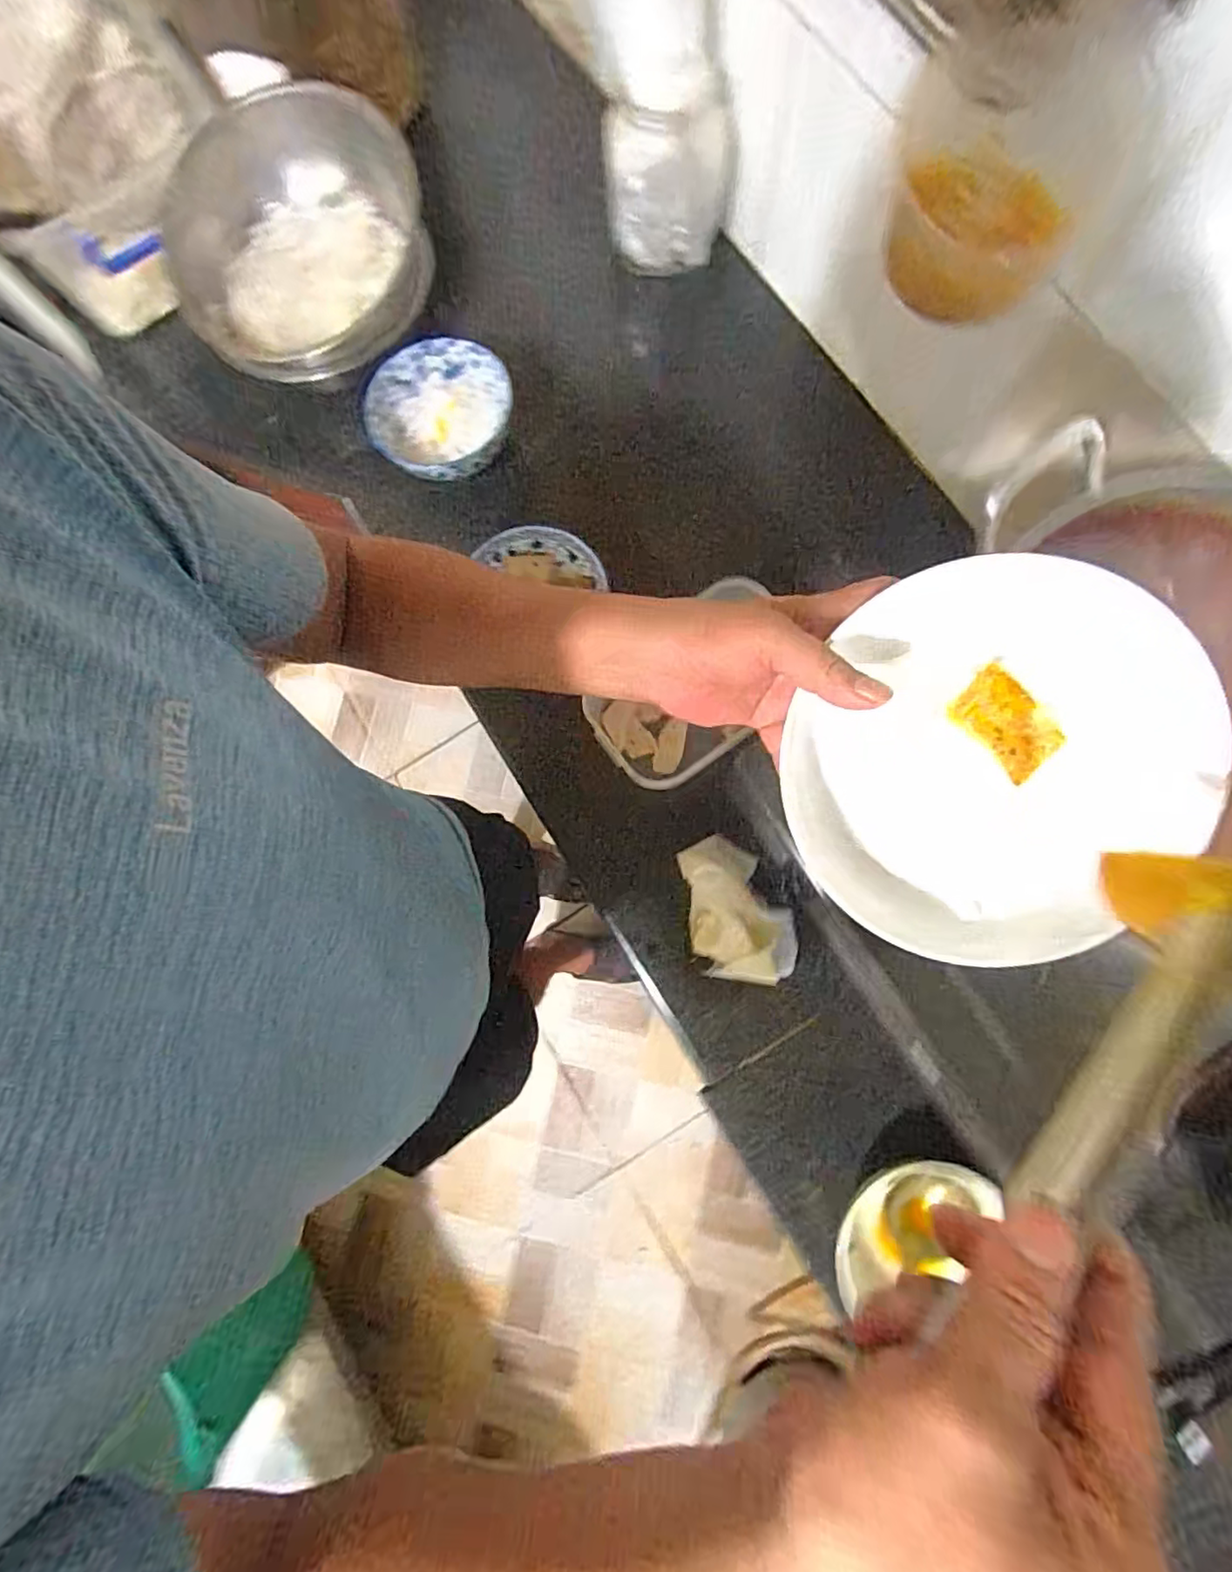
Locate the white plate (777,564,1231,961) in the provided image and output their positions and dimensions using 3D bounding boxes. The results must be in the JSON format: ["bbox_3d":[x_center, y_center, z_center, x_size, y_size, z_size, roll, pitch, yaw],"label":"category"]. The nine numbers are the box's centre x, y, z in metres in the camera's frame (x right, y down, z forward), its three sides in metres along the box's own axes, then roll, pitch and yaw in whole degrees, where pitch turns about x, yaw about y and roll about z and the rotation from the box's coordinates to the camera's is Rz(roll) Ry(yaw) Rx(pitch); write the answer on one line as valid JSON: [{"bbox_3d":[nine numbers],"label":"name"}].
[{"bbox_3d":[0.185,-0.011,0.310,0.184,0.046,0.188,4,98,25],"label":"white plate"}]

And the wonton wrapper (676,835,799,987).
[{"bbox_3d":[0.132,0.136,0.677,0.111,0.058,0.164,-13,78,-2],"label":"wonton wrapper"}]

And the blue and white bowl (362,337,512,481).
[{"bbox_3d":[-0.220,-0.459,0.763,0.175,0.053,0.164,-1,78,1],"label":"blue and white bowl"}]

